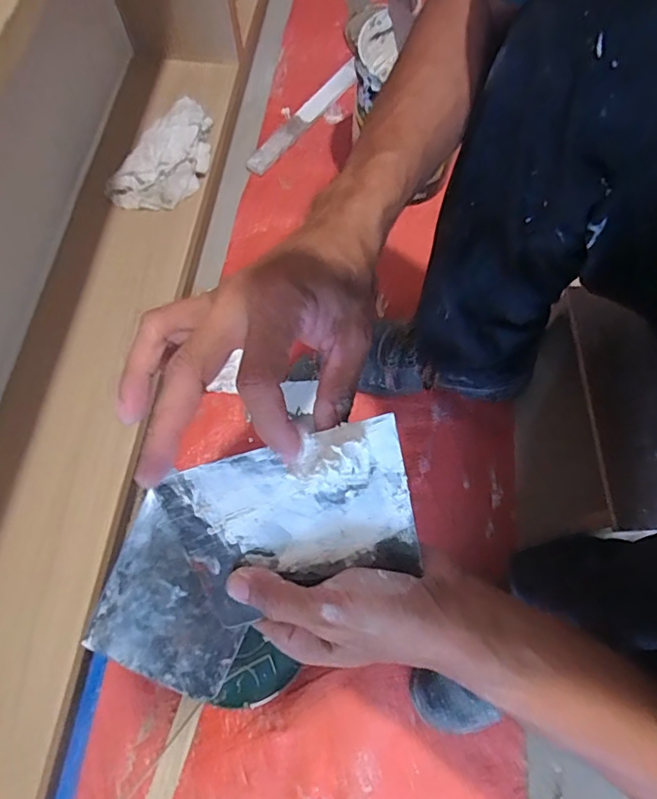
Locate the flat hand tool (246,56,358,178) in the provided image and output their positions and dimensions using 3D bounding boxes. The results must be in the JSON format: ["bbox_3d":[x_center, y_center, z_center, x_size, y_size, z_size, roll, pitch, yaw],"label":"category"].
[{"bbox_3d":[-0.038,-0.491,0.880,0.037,0.009,0.311,37,70,-1],"label":"flat hand tool"}]

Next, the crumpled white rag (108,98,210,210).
[{"bbox_3d":[-0.209,-0.329,0.687,0.093,0.039,0.194,21,70,8],"label":"crumpled white rag"}]

